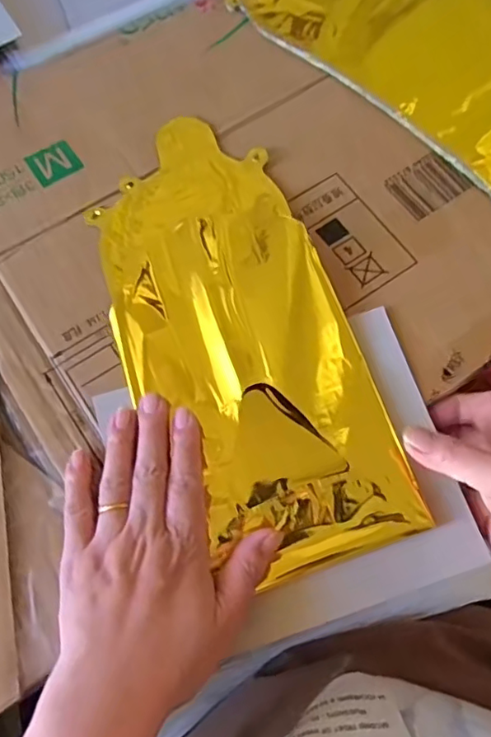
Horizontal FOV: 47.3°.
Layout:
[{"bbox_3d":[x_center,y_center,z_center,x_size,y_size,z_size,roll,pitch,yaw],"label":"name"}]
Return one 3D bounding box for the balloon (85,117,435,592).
[{"bbox_3d":[-0.008,-0.027,0.357,0.134,0.018,0.305,-23,73,-8],"label":"balloon"}]

